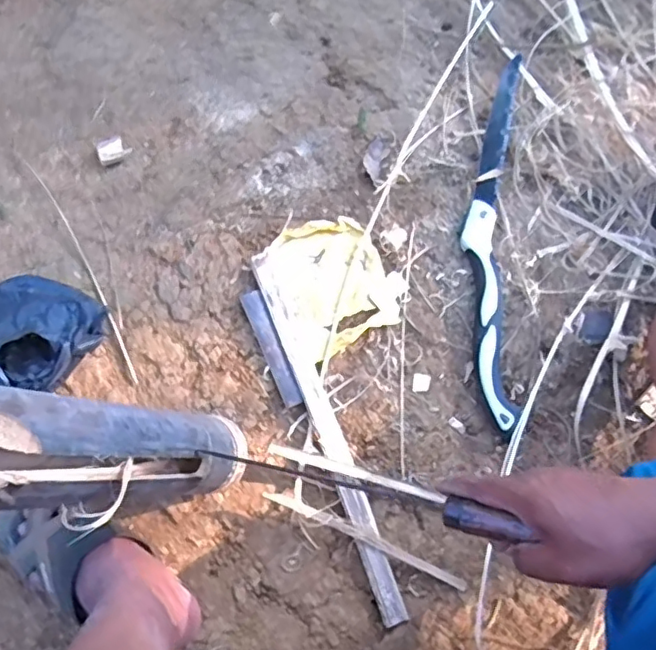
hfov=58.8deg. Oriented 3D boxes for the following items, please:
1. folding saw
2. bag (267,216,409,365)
[{"bbox_3d":[0.230,-0.146,0.829,0.072,0.032,0.590,8,71,0],"label":"folding saw"},{"bbox_3d":[0.008,-0.062,0.808,0.161,0.020,0.187,-26,70,-13],"label":"bag"}]

